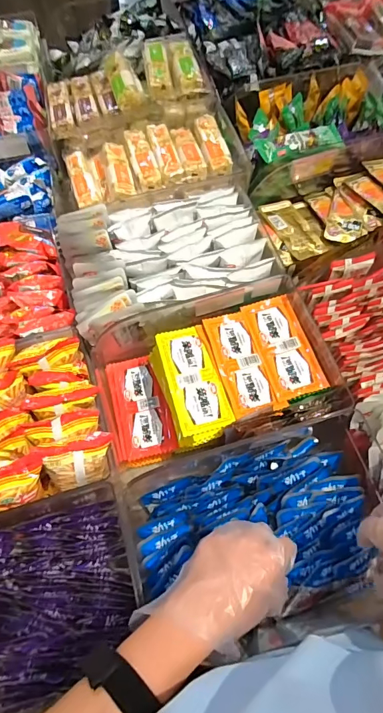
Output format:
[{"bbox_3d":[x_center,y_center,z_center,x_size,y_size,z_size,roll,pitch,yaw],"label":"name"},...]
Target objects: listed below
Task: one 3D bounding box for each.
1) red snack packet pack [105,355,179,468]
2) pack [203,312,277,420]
[{"bbox_3d":[-0.075,0.074,0.568,0.076,0.037,0.148,-16,65,-7],"label":"red snack packet pack"},{"bbox_3d":[0.061,0.006,0.509,0.056,0.008,0.141,-15,65,-6],"label":"pack"}]

